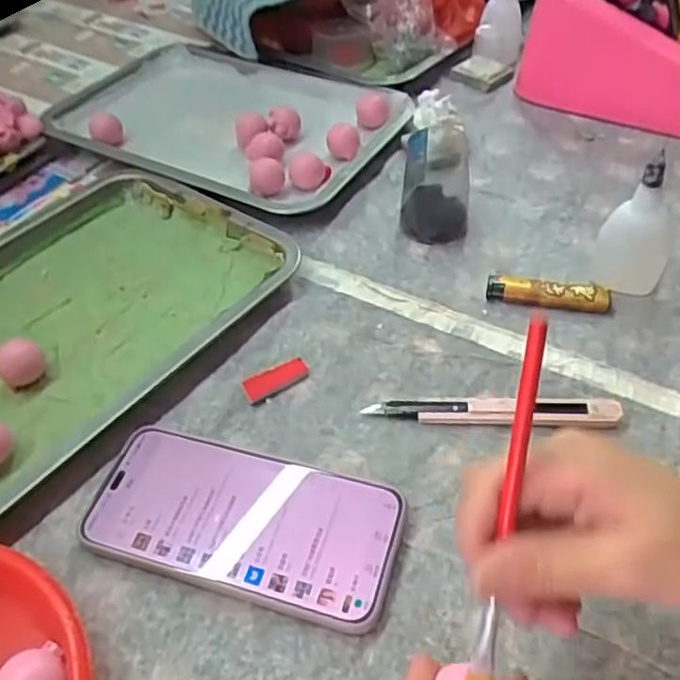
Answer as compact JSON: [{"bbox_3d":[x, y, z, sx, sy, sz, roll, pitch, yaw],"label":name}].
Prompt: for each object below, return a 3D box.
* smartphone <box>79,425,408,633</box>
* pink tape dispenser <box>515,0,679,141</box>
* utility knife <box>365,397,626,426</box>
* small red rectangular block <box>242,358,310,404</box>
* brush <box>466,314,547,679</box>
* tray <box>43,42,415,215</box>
[{"bbox_3d":[-0.051,0.093,0.348,0.161,0.013,0.077,11,49,15],"label":"smartphone"},{"bbox_3d":[0.259,-0.252,0.572,0.195,0.103,0.073,24,53,25],"label":"pink tape dispenser"},{"bbox_3d":[0.088,0.041,0.386,0.141,0.012,0.020,0,47,4],"label":"utility knife"},{"bbox_3d":[-0.040,0.023,0.409,0.041,0.005,0.014,-25,50,-18],"label":"small red rectangular block"},{"bbox_3d":[0.056,0.062,0.225,0.009,0.142,0.007,9,11,13],"label":"brush"},{"bbox_3d":[-0.103,-0.207,0.616,0.304,0.028,0.208,23,53,24],"label":"tray"}]

